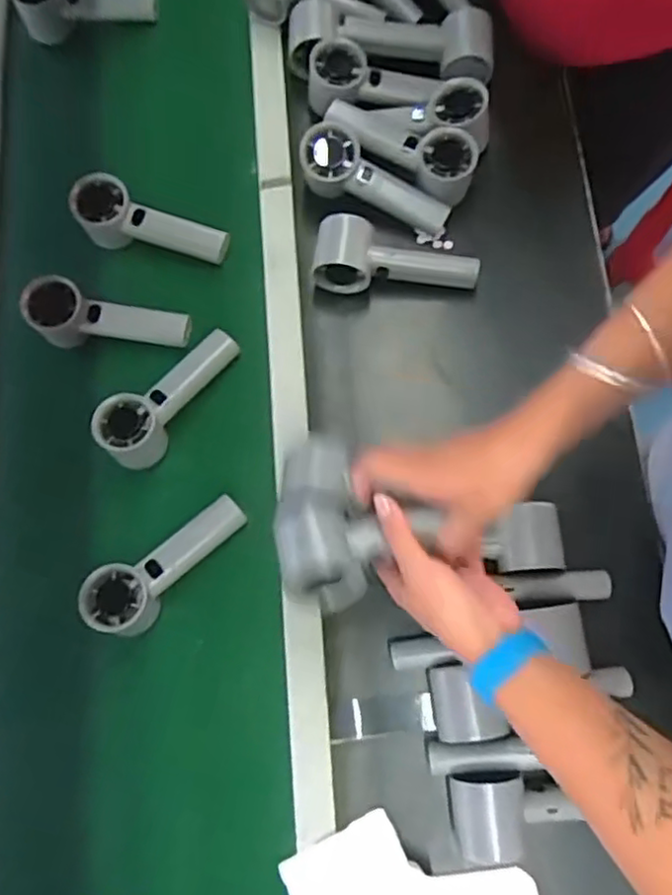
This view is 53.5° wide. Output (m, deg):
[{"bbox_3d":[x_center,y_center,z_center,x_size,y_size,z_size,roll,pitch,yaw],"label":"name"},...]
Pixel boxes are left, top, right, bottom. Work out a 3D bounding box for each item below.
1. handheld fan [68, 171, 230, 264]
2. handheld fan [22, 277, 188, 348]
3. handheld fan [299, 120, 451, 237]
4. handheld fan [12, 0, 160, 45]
[{"bbox_3d":[-0.189,-0.226,0.674,0.148,0.054,0.055,21,80,13],"label":"handheld fan"},{"bbox_3d":[-0.227,-0.129,0.664,0.154,0.051,0.053,8,77,4],"label":"handheld fan"},{"bbox_3d":[0.040,-0.268,0.670,0.157,0.046,0.055,24,78,-9],"label":"handheld fan"},{"bbox_3d":[-0.286,-0.515,0.764,0.149,0.062,0.049,-15,76,-2],"label":"handheld fan"}]

